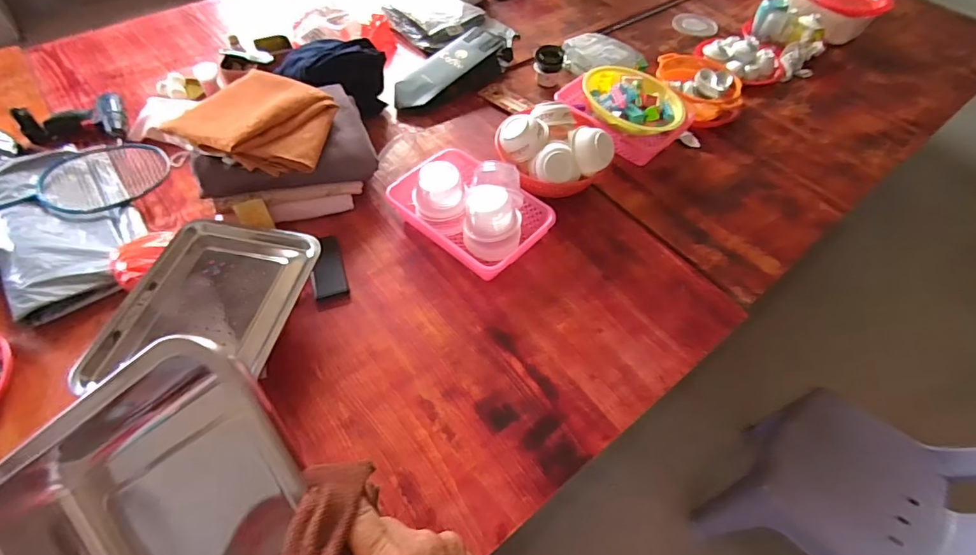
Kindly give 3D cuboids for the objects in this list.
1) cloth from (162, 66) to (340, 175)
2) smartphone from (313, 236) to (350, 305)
[{"bbox_3d":[-0.438,-0.307,0.963,0.260,0.070,0.243,20,54,10],"label":"cloth"},{"bbox_3d":[-0.307,-0.018,0.948,0.059,0.012,0.149,-15,56,-13],"label":"smartphone"}]

